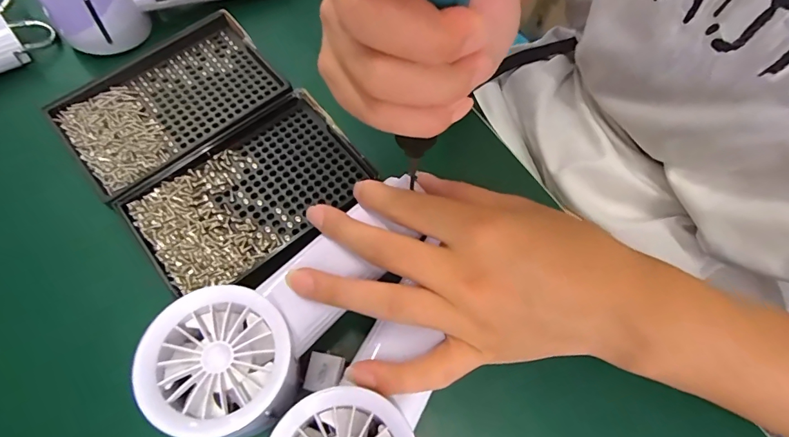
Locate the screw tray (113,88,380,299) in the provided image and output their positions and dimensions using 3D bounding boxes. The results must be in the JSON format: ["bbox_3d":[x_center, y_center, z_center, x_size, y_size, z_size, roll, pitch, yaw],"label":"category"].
[{"bbox_3d":[-0.088,-0.016,0.257,0.136,0.014,0.090,-37,73,-16],"label":"screw tray"}]

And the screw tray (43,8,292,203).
[{"bbox_3d":[-0.150,-0.080,0.280,0.136,0.010,0.093,-38,73,-16],"label":"screw tray"}]

